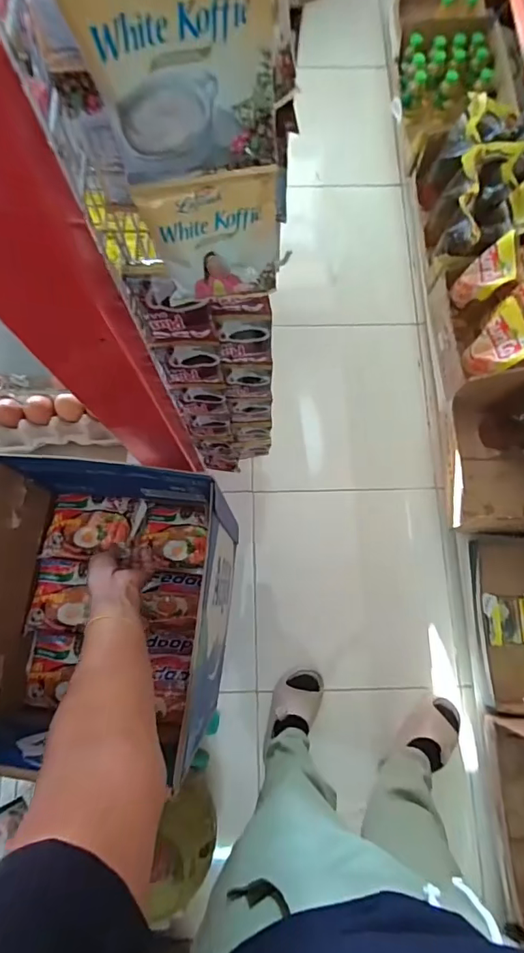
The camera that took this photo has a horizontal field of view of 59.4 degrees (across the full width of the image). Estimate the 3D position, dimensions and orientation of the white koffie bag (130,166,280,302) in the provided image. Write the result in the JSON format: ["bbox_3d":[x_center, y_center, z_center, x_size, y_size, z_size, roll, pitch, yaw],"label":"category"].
[{"bbox_3d":[-0.028,-0.151,0.299,0.081,0.094,0.014,-14,77,-4],"label":"white koffie bag"}]

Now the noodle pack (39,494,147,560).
[{"bbox_3d":[-0.247,0.074,0.676,0.133,0.034,0.094,2,76,0],"label":"noodle pack"}]

